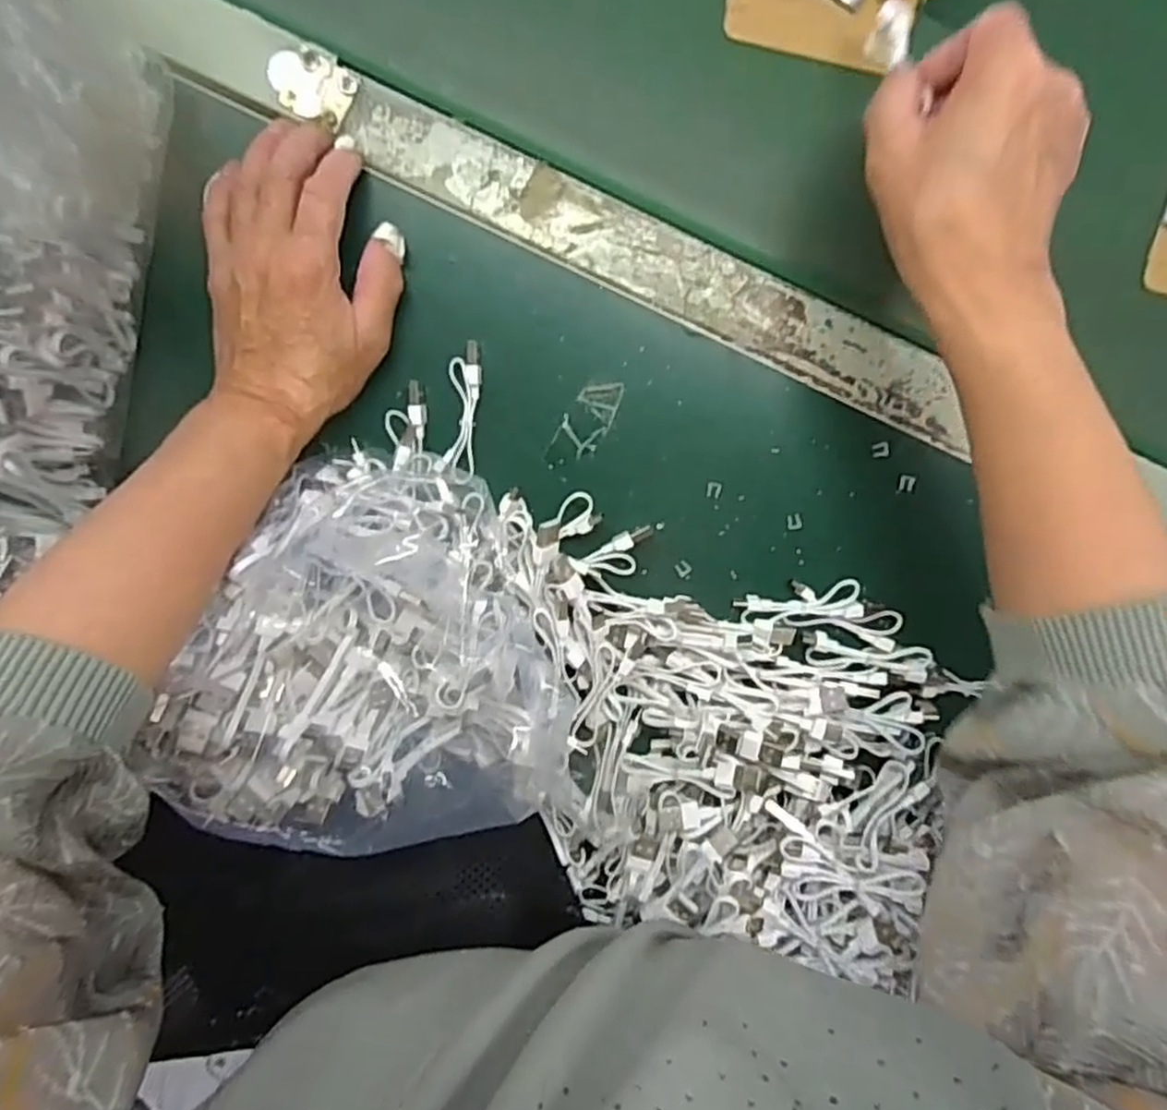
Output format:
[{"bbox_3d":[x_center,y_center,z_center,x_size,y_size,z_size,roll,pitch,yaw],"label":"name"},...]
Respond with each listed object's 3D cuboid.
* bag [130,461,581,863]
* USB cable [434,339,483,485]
[{"bbox_3d":[-0.090,0.046,0.345,0.186,0.068,0.175,11,96,-2],"label":"bag"},{"bbox_3d":[-0.064,-0.075,0.379,0.019,0.011,0.073,10,96,-2],"label":"USB cable"}]

